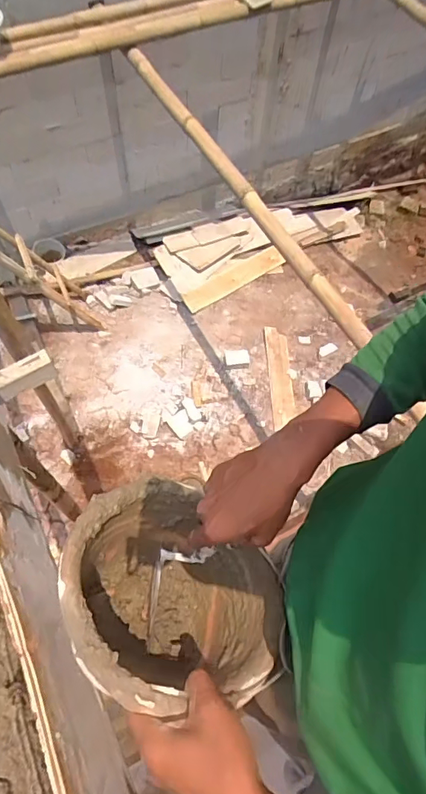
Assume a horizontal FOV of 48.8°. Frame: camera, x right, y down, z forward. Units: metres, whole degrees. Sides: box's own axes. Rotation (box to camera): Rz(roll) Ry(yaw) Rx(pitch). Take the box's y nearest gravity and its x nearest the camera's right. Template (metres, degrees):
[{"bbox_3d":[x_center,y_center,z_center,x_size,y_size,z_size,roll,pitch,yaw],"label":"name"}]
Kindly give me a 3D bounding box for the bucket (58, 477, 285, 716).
[{"bbox_3d":[-0.078,0.259,0.556,0.250,0.210,0.248,24,36,-18],"label":"bucket"}]

